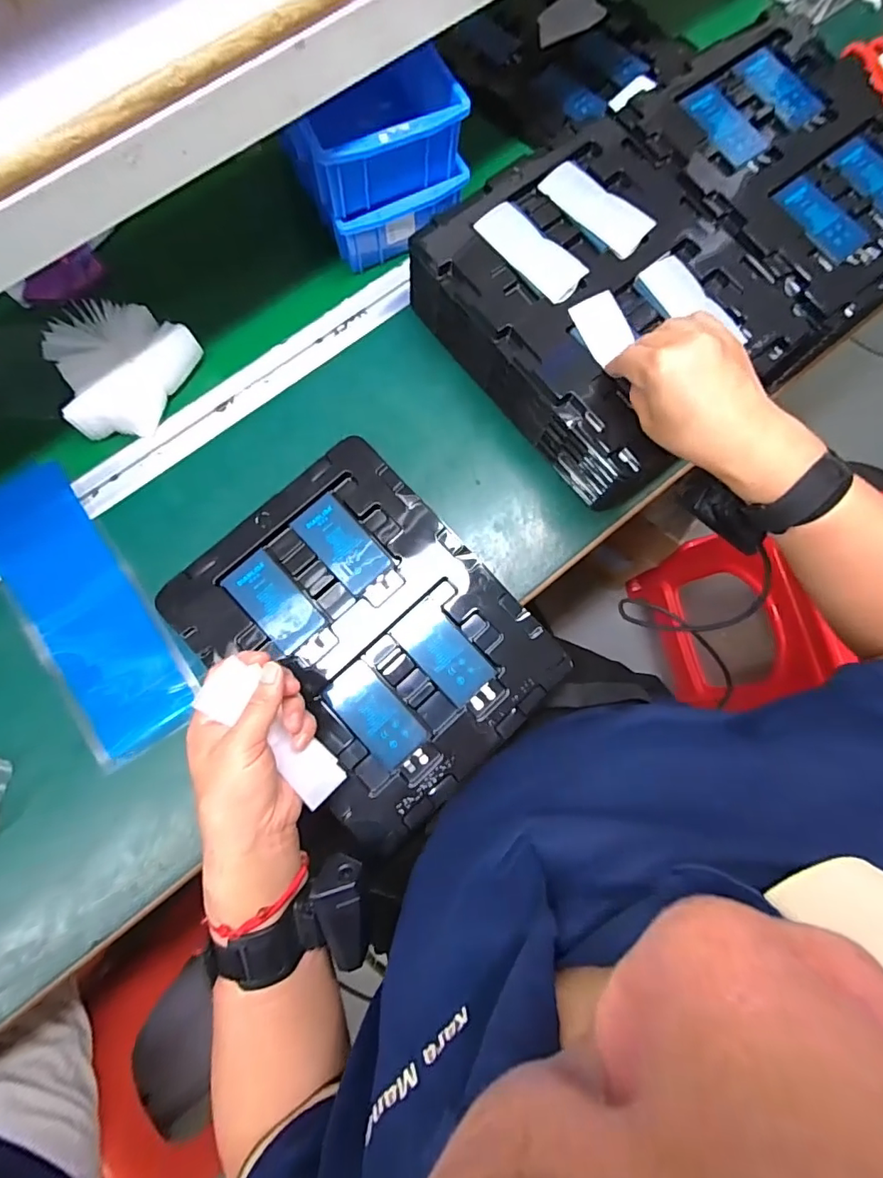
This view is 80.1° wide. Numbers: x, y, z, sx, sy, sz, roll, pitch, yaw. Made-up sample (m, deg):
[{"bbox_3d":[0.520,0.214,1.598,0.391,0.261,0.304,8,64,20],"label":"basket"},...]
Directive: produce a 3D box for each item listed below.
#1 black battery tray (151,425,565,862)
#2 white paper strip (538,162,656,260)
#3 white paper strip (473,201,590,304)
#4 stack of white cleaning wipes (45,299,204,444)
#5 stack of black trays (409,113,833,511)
[{"bbox_3d":[-0.060,0.036,0.437,0.217,0.029,0.272,-43,83,-9],"label":"black battery tray"},{"bbox_3d":[0.133,-0.329,0.452,0.100,0.008,0.042,44,81,7],"label":"white paper strip"},{"bbox_3d":[0.075,-0.285,0.443,0.041,0.007,0.101,-41,82,-8],"label":"white paper strip"},{"bbox_3d":[-0.292,-0.197,0.468,0.096,0.043,0.123,31,80,5],"label":"stack of white cleaning wipes"},{"bbox_3d":[0.148,-0.249,0.469,0.231,0.076,0.270,-39,82,-8],"label":"stack of black trays"}]

